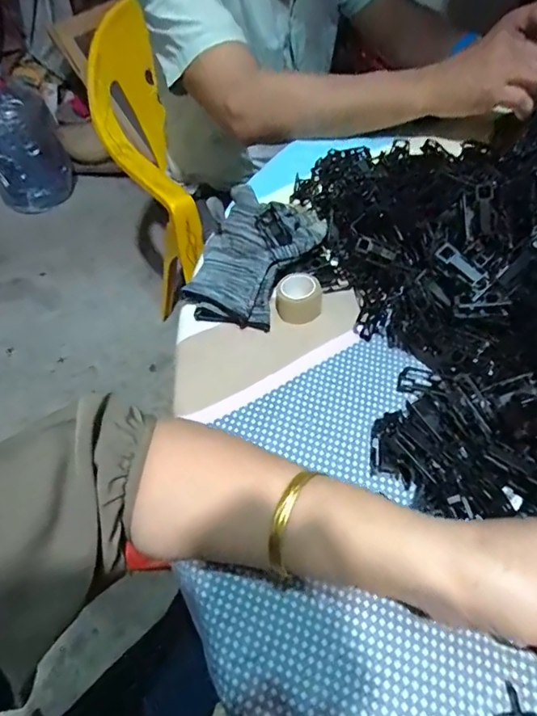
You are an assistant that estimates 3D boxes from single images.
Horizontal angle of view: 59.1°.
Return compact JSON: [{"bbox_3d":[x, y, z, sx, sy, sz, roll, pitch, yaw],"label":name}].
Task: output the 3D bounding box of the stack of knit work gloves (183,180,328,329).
[{"bbox_3d":[-0.014,-0.089,0.414,0.103,0.043,0.130,13,52,13],"label":"stack of knit work gloves"}]

